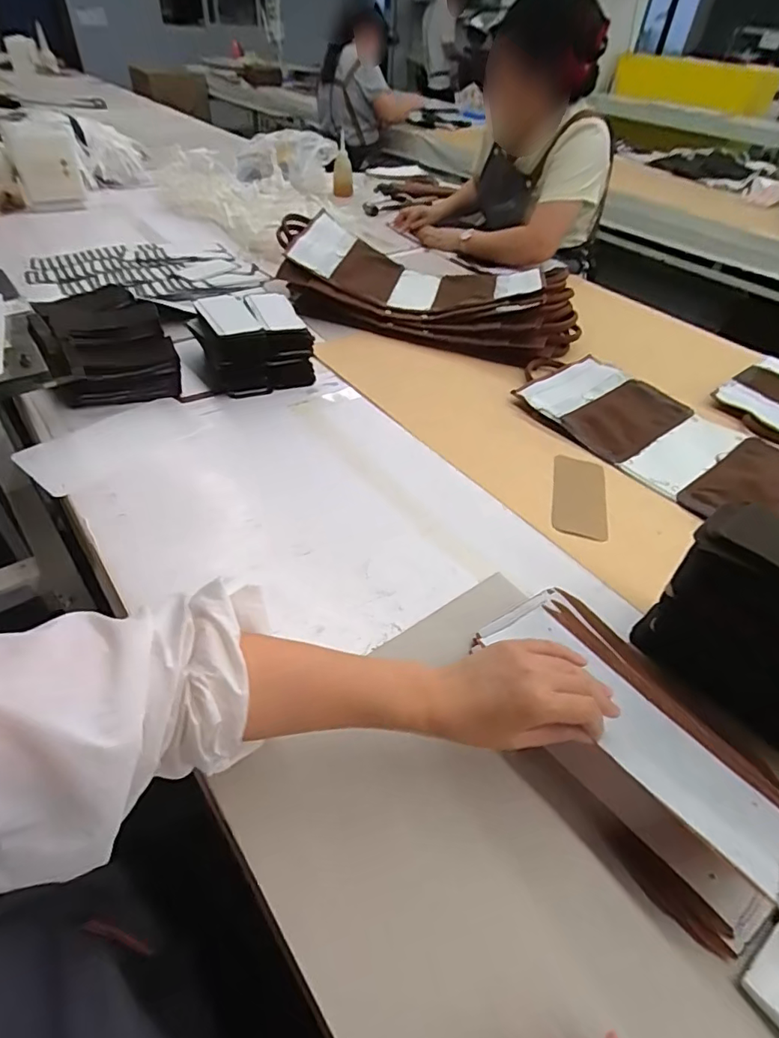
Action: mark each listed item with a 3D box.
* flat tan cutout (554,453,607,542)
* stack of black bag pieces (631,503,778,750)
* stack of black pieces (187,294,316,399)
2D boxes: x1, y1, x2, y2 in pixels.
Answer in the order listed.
[{"bbox_3d":[0.264,-0.033,0.715,0.069,0.006,0.165,8,45,11],"label":"flat tan cutout"},{"bbox_3d":[0.347,0.097,0.457,0.088,0.166,0.187,-28,54,-29],"label":"stack of black bag pieces"},{"bbox_3d":[-0.232,-0.298,0.862,0.158,0.098,0.179,-17,49,-21],"label":"stack of black pieces"}]

